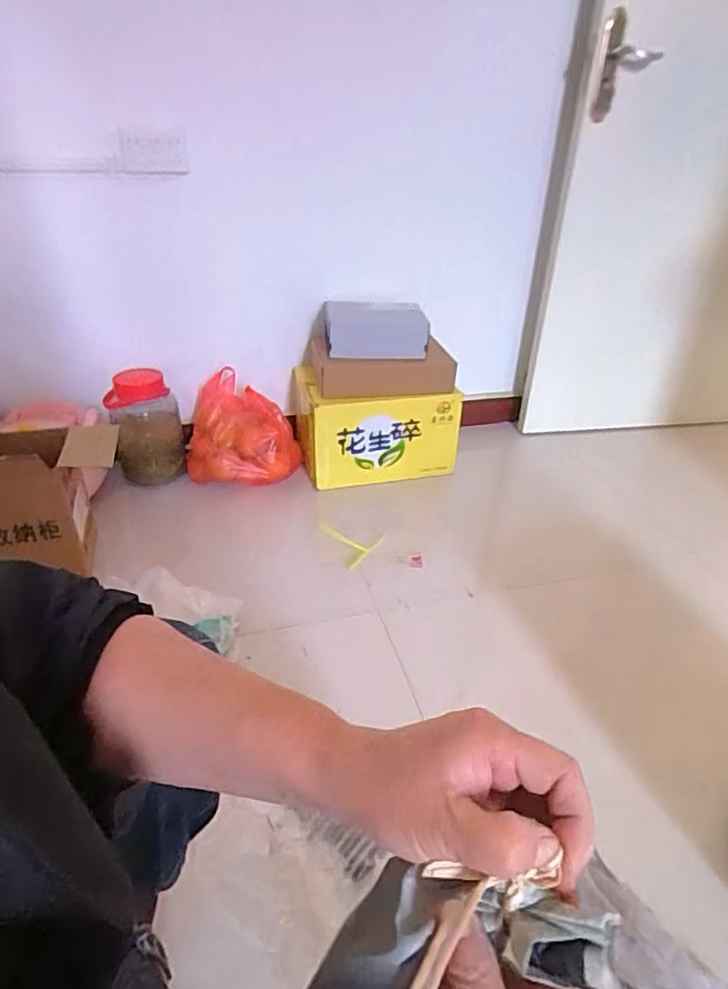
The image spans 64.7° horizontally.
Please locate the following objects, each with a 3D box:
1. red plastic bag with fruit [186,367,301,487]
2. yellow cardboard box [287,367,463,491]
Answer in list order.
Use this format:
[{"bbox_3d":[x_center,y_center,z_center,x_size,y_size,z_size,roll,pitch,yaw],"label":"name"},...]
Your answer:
[{"bbox_3d":[-0.311,-0.172,1.514,0.287,0.232,0.195,-1,32,-5],"label":"red plastic bag with fruit"},{"bbox_3d":[0.032,-0.175,1.563,0.401,0.265,0.225,-7,32,-14],"label":"yellow cardboard box"}]

